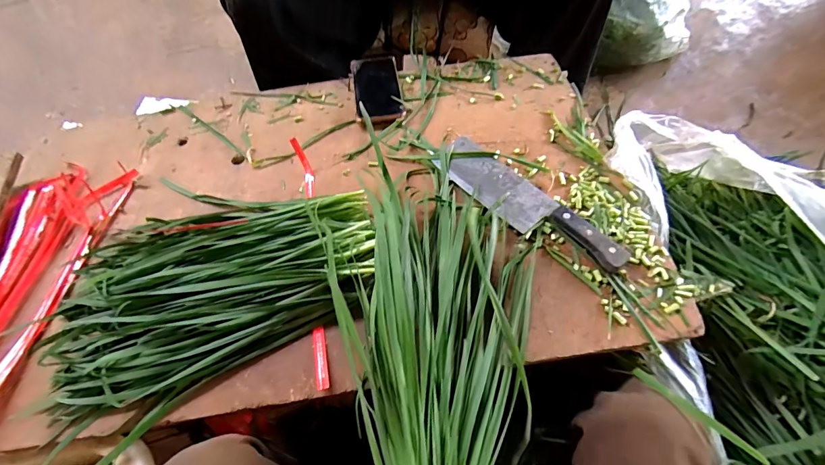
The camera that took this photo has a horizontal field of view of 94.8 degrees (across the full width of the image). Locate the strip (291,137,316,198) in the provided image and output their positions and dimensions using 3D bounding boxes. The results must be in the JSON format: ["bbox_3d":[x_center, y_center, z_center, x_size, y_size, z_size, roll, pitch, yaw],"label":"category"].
[{"bbox_3d":[-0.151,-0.089,0.535,0.017,0.022,0.087,-18,83,-7],"label":"strip"}]

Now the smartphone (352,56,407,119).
[{"bbox_3d":[-0.059,-0.241,0.631,0.075,0.013,0.159,-9,57,-1],"label":"smartphone"}]

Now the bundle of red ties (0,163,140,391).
[{"bbox_3d":[-0.502,0.058,0.471,0.157,0.021,0.360,1,57,6],"label":"bundle of red ties"}]

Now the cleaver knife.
[{"bbox_3d":[0.140,-0.037,0.487,0.075,0.016,0.265,-38,62,-18],"label":"cleaver knife"}]

